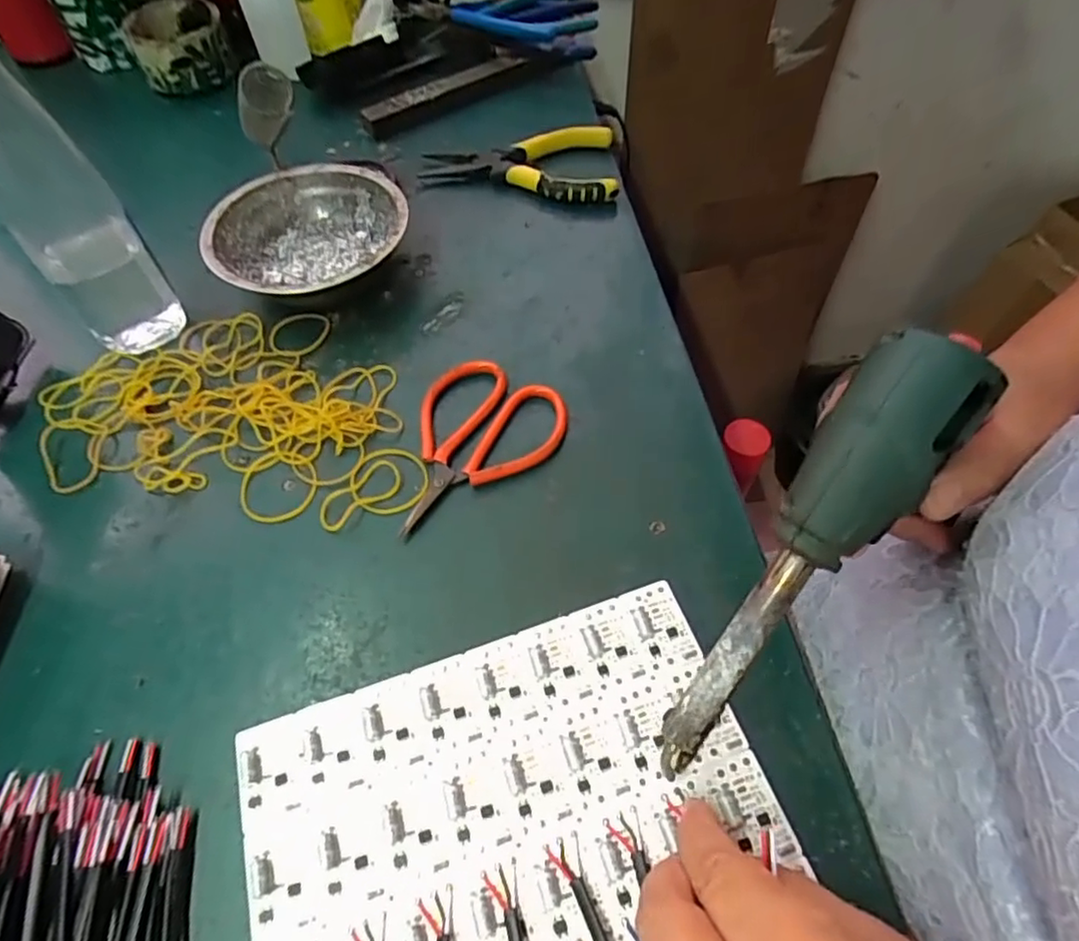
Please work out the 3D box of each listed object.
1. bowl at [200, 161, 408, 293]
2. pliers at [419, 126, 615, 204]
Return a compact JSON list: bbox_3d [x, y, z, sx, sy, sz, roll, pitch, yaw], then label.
[{"bbox_3d":[-0.150,-0.150,0.412,0.124,0.045,0.118,0,57,0],"label":"bowl"},{"bbox_3d":[-0.016,-0.230,0.472,0.147,0.028,0.067,-4,57,-3],"label":"pliers"}]

